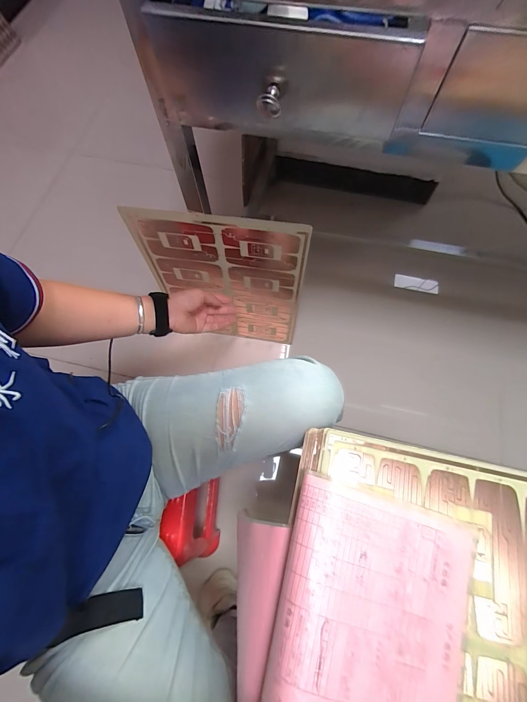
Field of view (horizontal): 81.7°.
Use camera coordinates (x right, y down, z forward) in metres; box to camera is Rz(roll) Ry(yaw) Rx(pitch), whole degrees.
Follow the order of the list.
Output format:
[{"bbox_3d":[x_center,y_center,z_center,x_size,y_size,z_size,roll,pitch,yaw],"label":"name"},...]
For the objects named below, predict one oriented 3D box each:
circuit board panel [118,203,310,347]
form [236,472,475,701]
[{"bbox_3d":[-0.085,-0.139,0.707,0.335,0.419,0.007,7,65,4],"label":"circuit board panel"},{"bbox_3d":[0.077,0.261,0.309,0.223,0.091,0.224,16,71,7],"label":"form"}]

